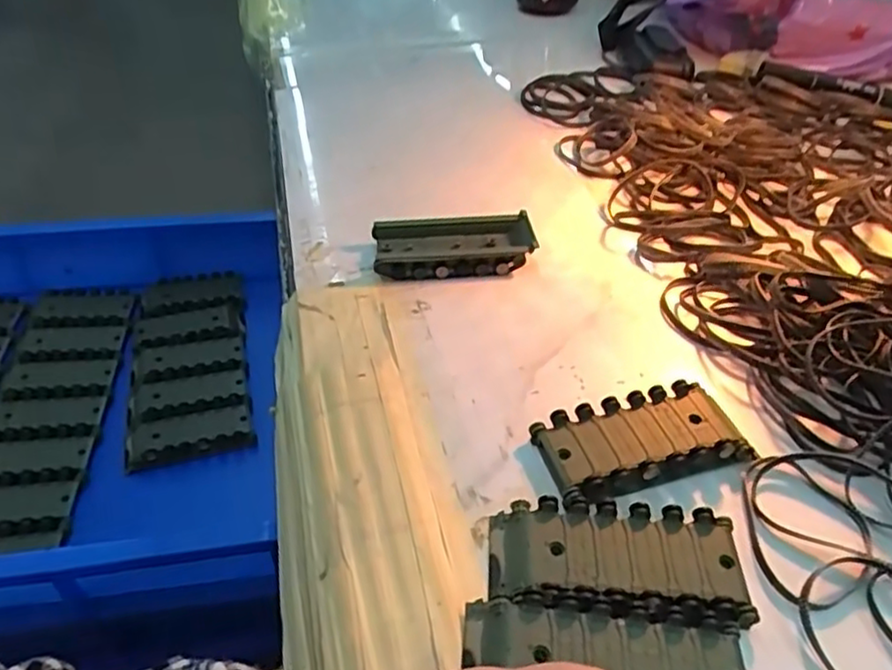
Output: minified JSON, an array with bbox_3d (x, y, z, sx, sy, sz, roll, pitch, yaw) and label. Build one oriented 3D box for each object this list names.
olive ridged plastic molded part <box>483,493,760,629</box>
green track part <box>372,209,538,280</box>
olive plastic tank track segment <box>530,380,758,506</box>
[{"bbox_3d":[0.067,0.087,0.266,0.097,0.017,0.046,5,43,6],"label":"olive ridged plastic molded part"},{"bbox_3d":[0.006,-0.055,0.425,0.097,0.018,0.042,-6,43,-5],"label":"green track part"},{"bbox_3d":[0.088,0.049,0.311,0.087,0.016,0.045,-14,44,-13],"label":"olive plastic tank track segment"}]

